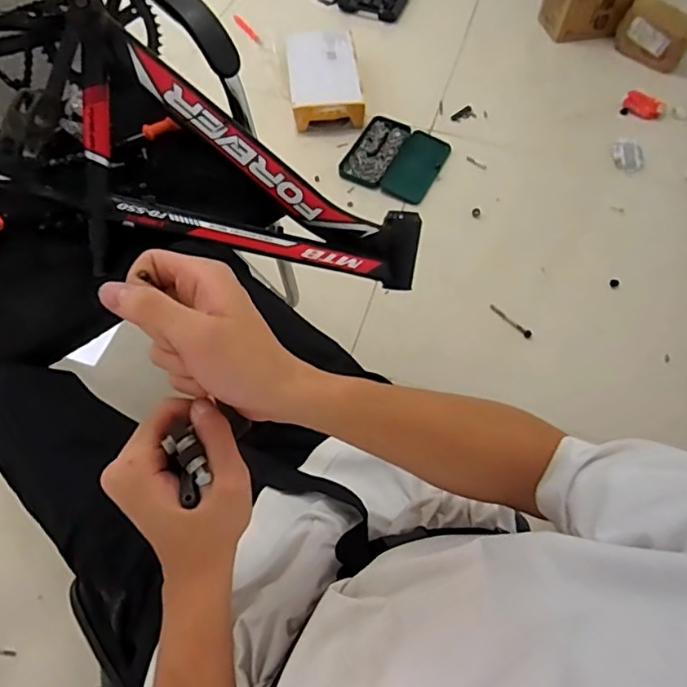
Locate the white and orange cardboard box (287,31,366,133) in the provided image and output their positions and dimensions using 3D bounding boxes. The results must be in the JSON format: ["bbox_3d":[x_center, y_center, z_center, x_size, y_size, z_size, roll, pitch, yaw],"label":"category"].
[{"bbox_3d":[-0.055,-0.753,1.591,0.201,0.092,0.327,-6,61,-5],"label":"white and orange cardboard box"}]

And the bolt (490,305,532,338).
[{"bbox_3d":[0.378,-0.050,1.246,0.112,0.015,0.018,42,69,17],"label":"bolt"}]

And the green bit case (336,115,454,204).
[{"bbox_3d":[0.141,-0.505,1.492,0.236,0.021,0.255,26,63,13],"label":"green bit case"}]

